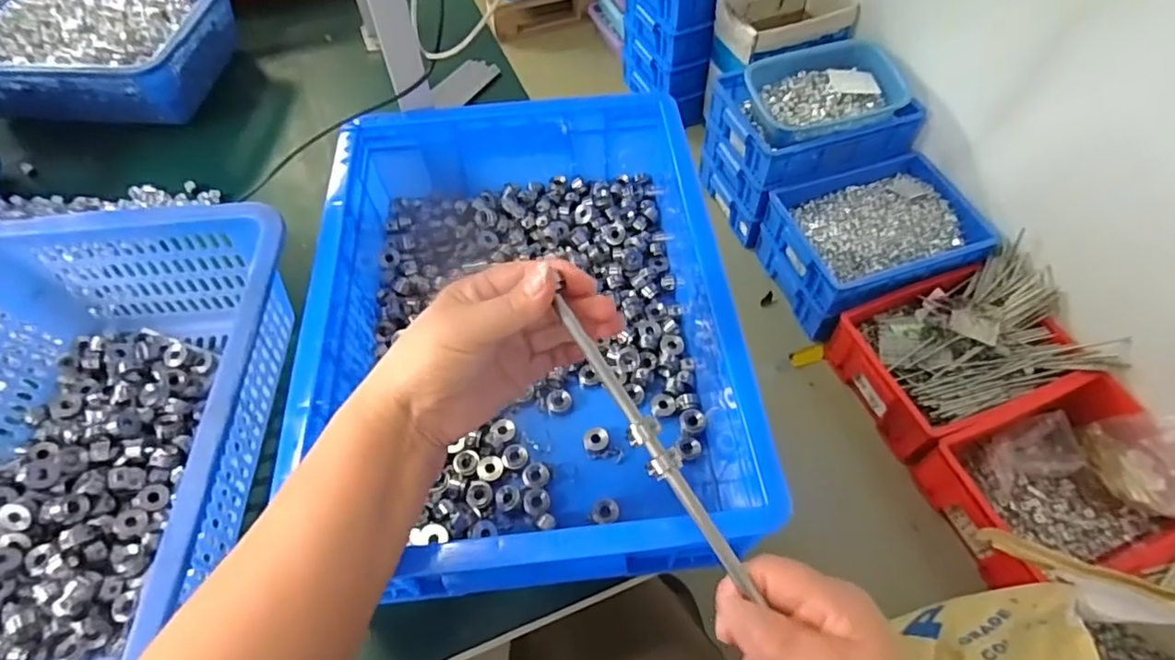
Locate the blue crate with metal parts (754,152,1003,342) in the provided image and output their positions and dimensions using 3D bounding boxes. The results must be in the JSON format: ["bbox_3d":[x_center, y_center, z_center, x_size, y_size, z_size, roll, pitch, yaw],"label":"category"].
[{"bbox_3d":[0.689,-0.218,1.484,0.463,0.167,0.346,-19,58,-11],"label":"blue crate with metal parts"}]

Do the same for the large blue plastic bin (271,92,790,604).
[{"bbox_3d":[-0.052,-0.020,0.494,0.301,0.106,0.403,-5,57,-2],"label":"large blue plastic bin"}]

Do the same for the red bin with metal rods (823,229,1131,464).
[{"bbox_3d":[0.818,0.044,1.331,0.482,0.163,0.342,-17,58,-10],"label":"red bin with metal rods"}]

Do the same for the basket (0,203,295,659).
[{"bbox_3d":[-0.364,0.087,0.428,0.270,0.115,0.348,-2,57,-1],"label":"basket"}]

